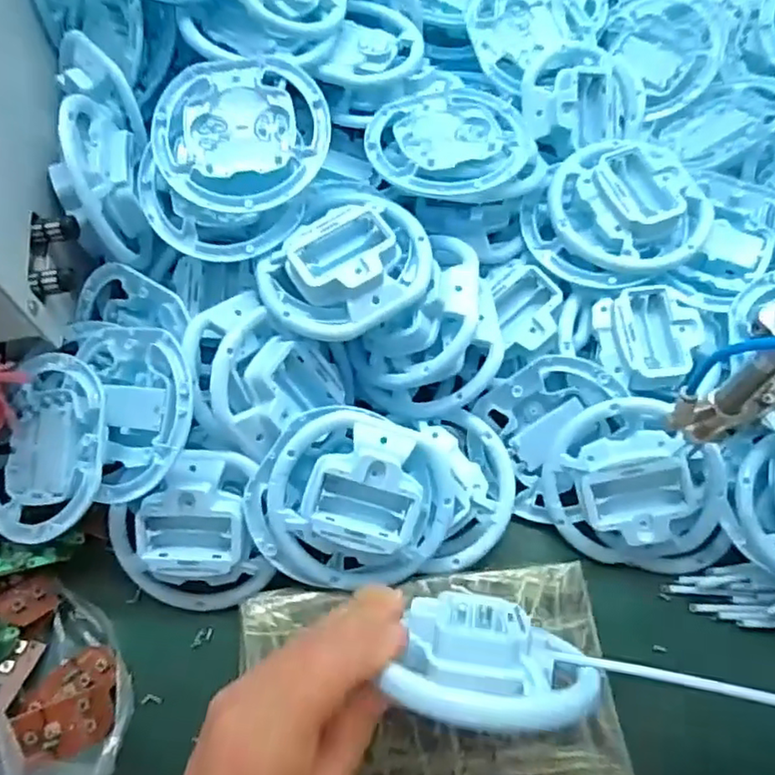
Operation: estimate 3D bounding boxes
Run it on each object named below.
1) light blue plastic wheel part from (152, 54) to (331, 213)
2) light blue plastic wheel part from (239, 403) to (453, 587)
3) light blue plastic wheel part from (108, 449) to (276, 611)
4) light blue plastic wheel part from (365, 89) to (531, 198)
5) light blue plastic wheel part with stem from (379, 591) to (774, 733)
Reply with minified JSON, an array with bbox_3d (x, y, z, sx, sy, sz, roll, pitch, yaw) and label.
[{"bbox_3d":[-0.089,-0.154,0.399,0.101,0.027,0.101,0,79,-1],"label":"light blue plastic wheel part"},{"bbox_3d":[-0.020,0.067,0.368,0.108,0.045,0.104,22,87,-20],"label":"light blue plastic wheel part"},{"bbox_3d":[-0.119,0.086,0.381,0.093,0.098,0.034,-3,21,5],"label":"light blue plastic wheel part"},{"bbox_3d":[0.039,-0.161,0.422,0.103,0.024,0.091,9,65,5],"label":"light blue plastic wheel part"},{"bbox_3d":[0.116,0.129,0.288,0.233,0.055,0.055,9,65,-5],"label":"light blue plastic wheel part with stem"}]

